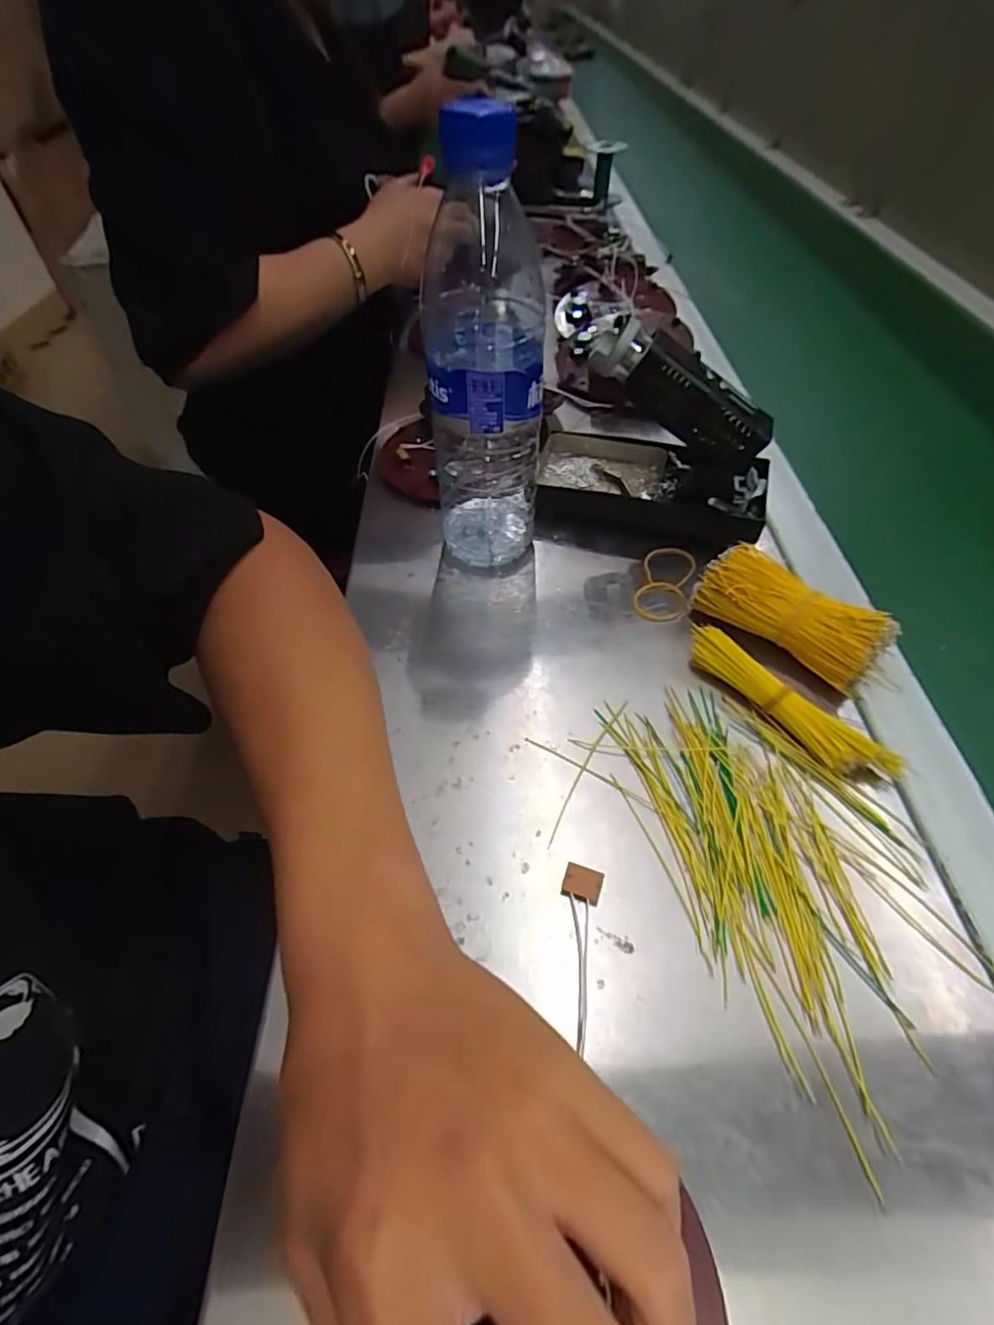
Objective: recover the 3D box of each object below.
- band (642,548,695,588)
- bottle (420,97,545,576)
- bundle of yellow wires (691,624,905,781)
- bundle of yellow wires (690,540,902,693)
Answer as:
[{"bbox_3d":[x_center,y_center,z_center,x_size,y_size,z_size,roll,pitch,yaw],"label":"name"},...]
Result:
[{"bbox_3d":[0.115,-0.064,0.380,0.033,0.005,0.037,9,53,8],"label":"band"},{"bbox_3d":[-0.008,-0.164,0.323,0.064,0.213,0.075,-2,52,0],"label":"bottle"},{"bbox_3d":[0.151,0.022,0.302,0.021,0.018,0.116,-35,59,-23],"label":"bundle of yellow wires"},{"bbox_3d":[0.167,-0.027,0.326,0.099,0.038,0.034,35,61,25],"label":"bundle of yellow wires"}]

